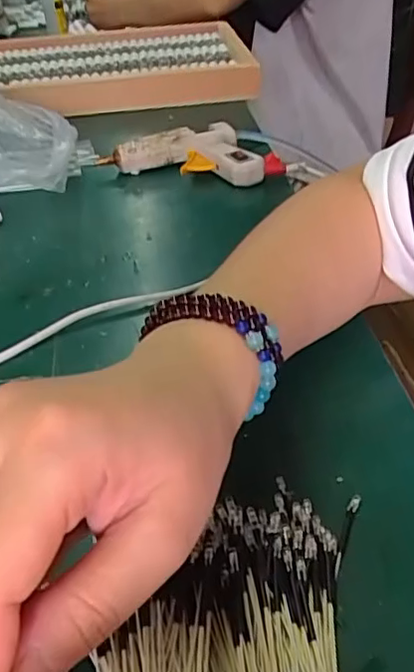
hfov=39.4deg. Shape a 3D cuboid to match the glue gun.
[{"bbox_3d":[-0.008,-0.175,0.563,0.173,0.041,0.089,12,39,18],"label":"glue gun"}]

